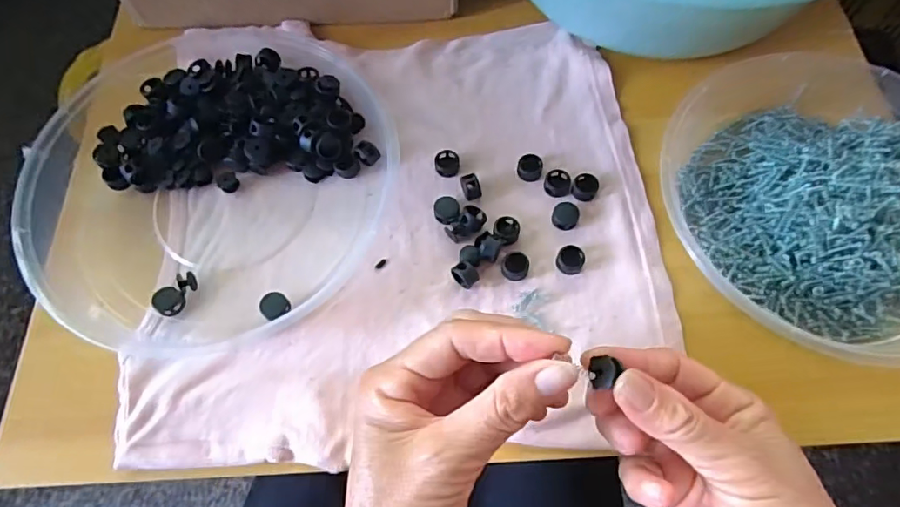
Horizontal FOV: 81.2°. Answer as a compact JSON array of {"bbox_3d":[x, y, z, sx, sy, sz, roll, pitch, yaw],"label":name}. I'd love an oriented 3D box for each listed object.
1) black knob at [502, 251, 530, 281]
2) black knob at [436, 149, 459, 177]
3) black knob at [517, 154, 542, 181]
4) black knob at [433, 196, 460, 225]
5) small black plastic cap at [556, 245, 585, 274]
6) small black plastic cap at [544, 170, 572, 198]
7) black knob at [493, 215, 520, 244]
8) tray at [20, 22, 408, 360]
[{"bbox_3d":[0.042,0.007,0.333,0.017,0.009,0.018,0,67,1],"label":"black knob"},{"bbox_3d":[-0.002,-0.063,0.364,0.016,0.008,0.016,-1,67,0],"label":"black knob"},{"bbox_3d":[0.054,-0.058,0.357,0.017,0.011,0.017,0,67,1],"label":"black knob"},{"bbox_3d":[-0.002,-0.029,0.348,0.016,0.009,0.019,-1,67,1],"label":"black knob"},{"bbox_3d":[0.076,0.004,0.332,0.017,0.008,0.017,0,67,1],"label":"small black plastic cap"},{"bbox_3d":[0.072,-0.047,0.352,0.017,0.006,0.017,0,67,1],"label":"small black plastic cap"},{"bbox_3d":[0.037,-0.016,0.341,0.016,0.010,0.016,0,67,1],"label":"black knob"},{"bbox_3d":[-0.154,-0.056,0.350,0.231,0.031,0.243,1,67,1],"label":"tray"}]

